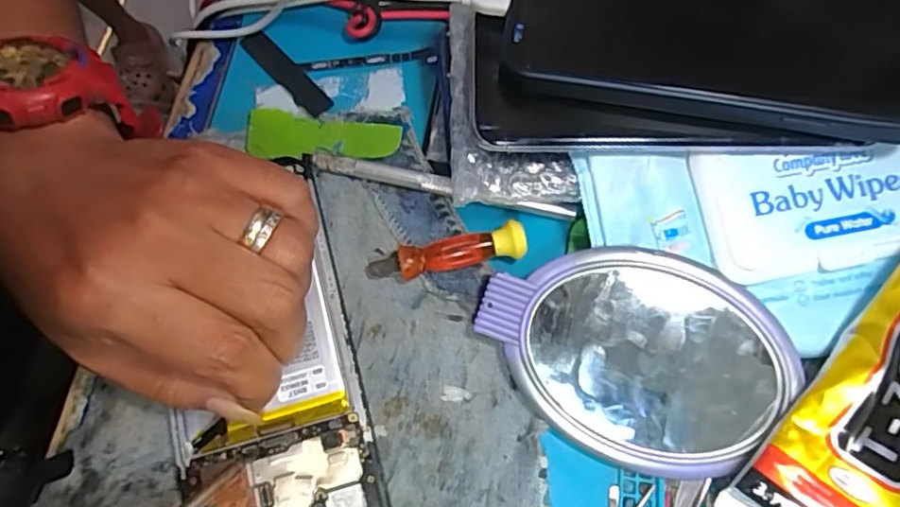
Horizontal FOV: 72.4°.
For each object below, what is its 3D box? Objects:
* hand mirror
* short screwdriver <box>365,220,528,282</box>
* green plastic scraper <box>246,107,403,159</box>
[{"bbox_3d":[0.070,0.040,0.241,0.117,0.012,0.079,9,84,7],"label":"hand mirror"},{"bbox_3d":[-0.002,0.001,0.260,0.067,0.014,0.013,-10,69,-1],"label":"short screwdriver"},{"bbox_3d":[-0.058,-0.055,0.285,0.072,0.005,0.024,3,70,6],"label":"green plastic scraper"}]

